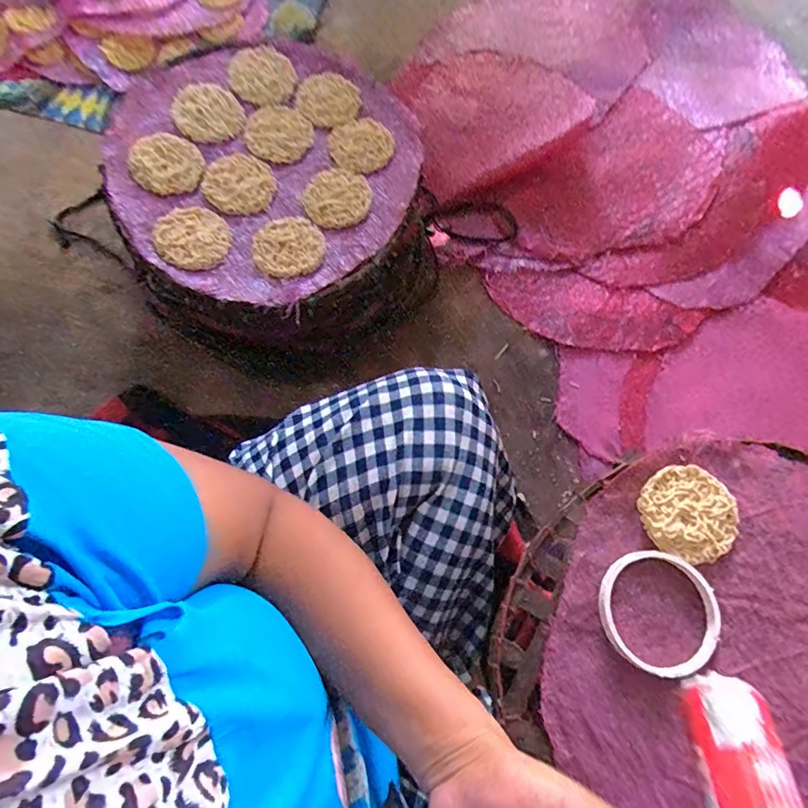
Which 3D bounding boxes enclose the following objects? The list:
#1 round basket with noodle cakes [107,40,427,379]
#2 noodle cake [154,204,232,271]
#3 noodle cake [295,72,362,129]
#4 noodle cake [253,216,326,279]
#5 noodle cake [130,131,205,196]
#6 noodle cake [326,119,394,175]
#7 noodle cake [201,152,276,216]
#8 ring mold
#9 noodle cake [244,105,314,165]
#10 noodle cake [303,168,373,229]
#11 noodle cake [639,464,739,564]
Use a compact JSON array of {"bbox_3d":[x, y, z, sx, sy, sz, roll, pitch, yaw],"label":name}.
[{"bbox_3d":[-0.139,-0.237,0.612,0.366,0.181,0.361,42,76,11],"label":"round basket with noodle cakes"},{"bbox_3d":[-0.223,-0.177,0.515,0.074,0.010,0.072,3,79,-17],"label":"noodle cake"},{"bbox_3d":[-0.090,-0.366,0.586,0.075,0.021,0.063,-11,74,-6],"label":"noodle cake"},{"bbox_3d":[-0.123,-0.169,0.520,0.073,0.006,0.068,-13,74,-7],"label":"noodle cake"},{"bbox_3d":[-0.261,-0.266,0.536,0.072,0.008,0.069,-12,94,-12],"label":"noodle cake"},{"bbox_3d":[-0.050,-0.305,0.571,0.074,0.008,0.075,1,73,-2],"label":"noodle cake"},{"bbox_3d":[-0.185,-0.248,0.546,0.073,0.019,0.072,-4,73,-4],"label":"noodle cake"},{"bbox_3d":[0.197,0.160,0.375,0.091,0.007,0.088,1,73,-2],"label":"ring mold"},{"bbox_3d":[-0.146,-0.316,0.569,0.065,0.020,0.083,33,75,7],"label":"noodle cake"},{"bbox_3d":[-0.074,-0.232,0.545,0.073,0.007,0.074,1,73,-2],"label":"noodle cake"},{"bbox_3d":[0.233,0.088,0.396,0.076,0.012,0.073,21,73,4],"label":"noodle cake"}]

